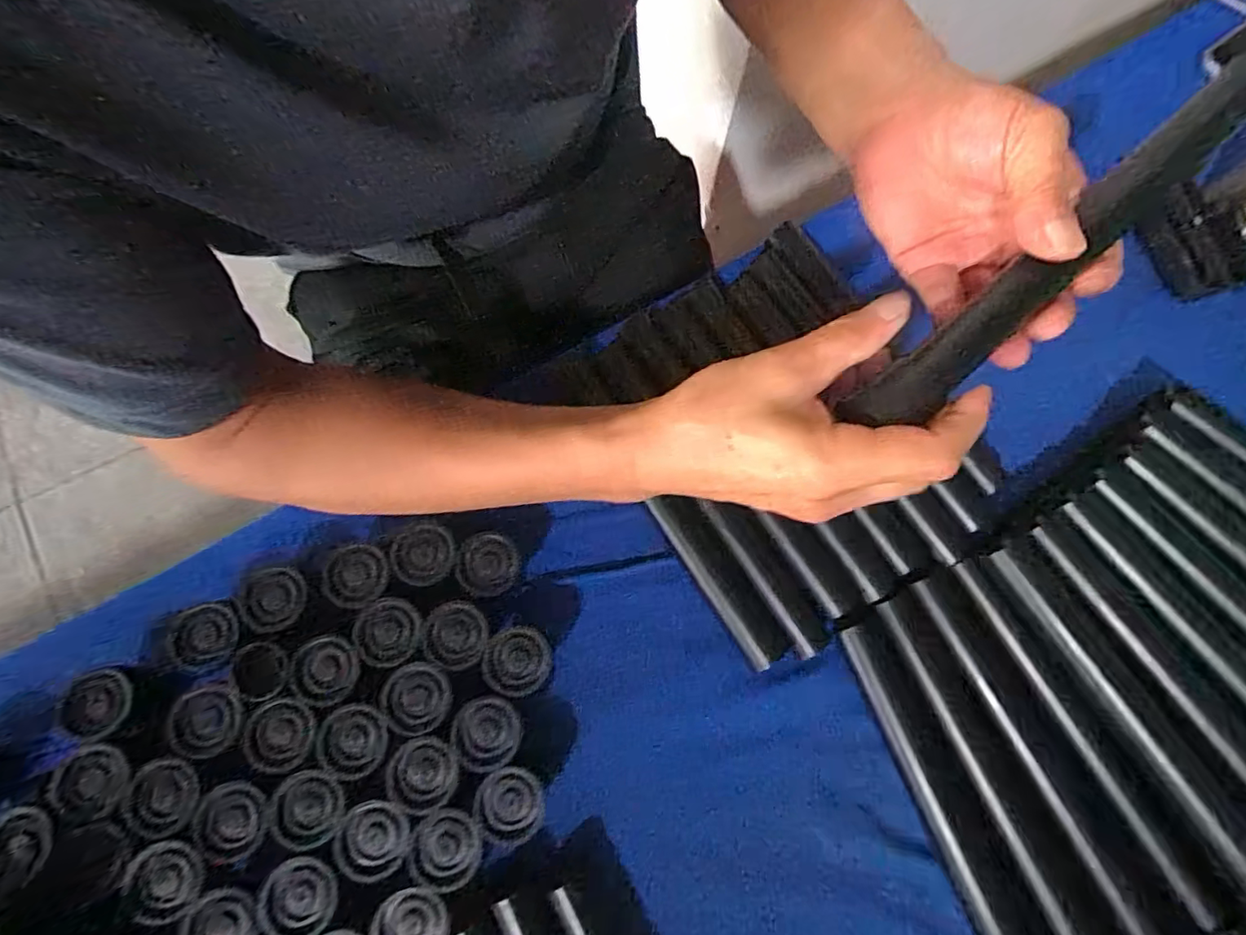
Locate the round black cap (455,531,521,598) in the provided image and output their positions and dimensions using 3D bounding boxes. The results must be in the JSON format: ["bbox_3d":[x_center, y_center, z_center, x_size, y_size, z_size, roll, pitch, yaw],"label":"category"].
[{"bbox_3d":[-0.076,0.054,0.297,0.033,0.008,0.033,1,76,-2],"label":"round black cap"}]

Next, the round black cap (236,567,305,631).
[{"bbox_3d":[-0.185,0.069,0.281,0.030,0.006,0.032,1,76,-2],"label":"round black cap"}]

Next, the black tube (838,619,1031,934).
[{"bbox_3d":[0.179,0.202,0.286,0.027,0.022,0.239,-19,77,-7],"label":"black tube"}]

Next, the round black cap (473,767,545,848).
[{"bbox_3d":[-0.057,0.171,0.268,0.032,0.007,0.036,-31,79,-10],"label":"round black cap"}]

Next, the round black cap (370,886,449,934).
[{"bbox_3d":[-0.101,0.220,0.252,0.033,0.006,0.036,1,76,-2],"label":"round black cap"}]

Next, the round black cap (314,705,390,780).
[{"bbox_3d":[-0.137,0.138,0.269,0.035,0.004,0.034,1,76,-2],"label":"round black cap"}]

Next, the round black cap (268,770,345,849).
[{"bbox_3d":[-0.154,0.167,0.260,0.033,0.004,0.032,1,76,-2],"label":"round black cap"}]

